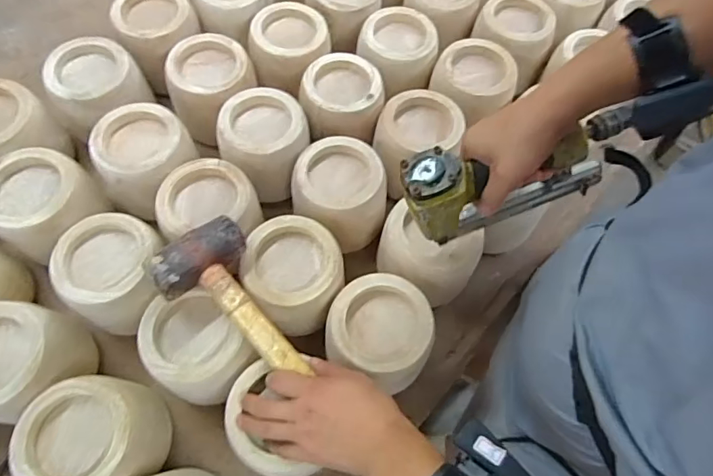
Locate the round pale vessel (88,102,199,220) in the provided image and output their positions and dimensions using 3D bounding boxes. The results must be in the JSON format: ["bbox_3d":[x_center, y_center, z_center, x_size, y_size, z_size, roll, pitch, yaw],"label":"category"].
[{"bbox_3d":[-0.304,-0.111,0.716,0.130,0.118,0.128,-3,65,-5],"label":"round pale vessel"}]

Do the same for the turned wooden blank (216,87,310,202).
[{"bbox_3d":[-0.137,-0.143,0.741,0.144,0.105,0.129,-8,66,-7],"label":"turned wooden blank"}]

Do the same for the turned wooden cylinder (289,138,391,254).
[{"bbox_3d":[-0.025,-0.065,0.703,0.126,0.105,0.125,1,65,-3],"label":"turned wooden cylinder"}]

